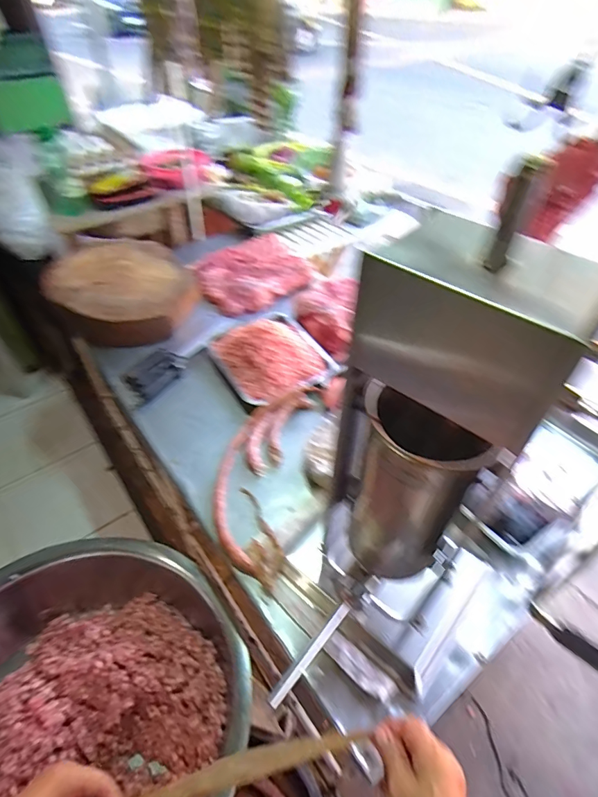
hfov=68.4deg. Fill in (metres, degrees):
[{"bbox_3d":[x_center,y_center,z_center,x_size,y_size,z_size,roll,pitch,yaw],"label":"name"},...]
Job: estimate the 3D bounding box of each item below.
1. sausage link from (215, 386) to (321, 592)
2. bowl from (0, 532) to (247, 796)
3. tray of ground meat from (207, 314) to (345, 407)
[{"bbox_3d":[-0.083,0.143,0.924,0.165,0.033,0.457,7,47,7],"label":"sausage link"},{"bbox_3d":[-0.384,0.543,0.759,0.553,0.199,0.577,0,47,0],"label":"bowl"},{"bbox_3d":[-0.076,-0.142,1.133,0.262,0.078,0.305,-25,52,-21],"label":"tray of ground meat"}]

